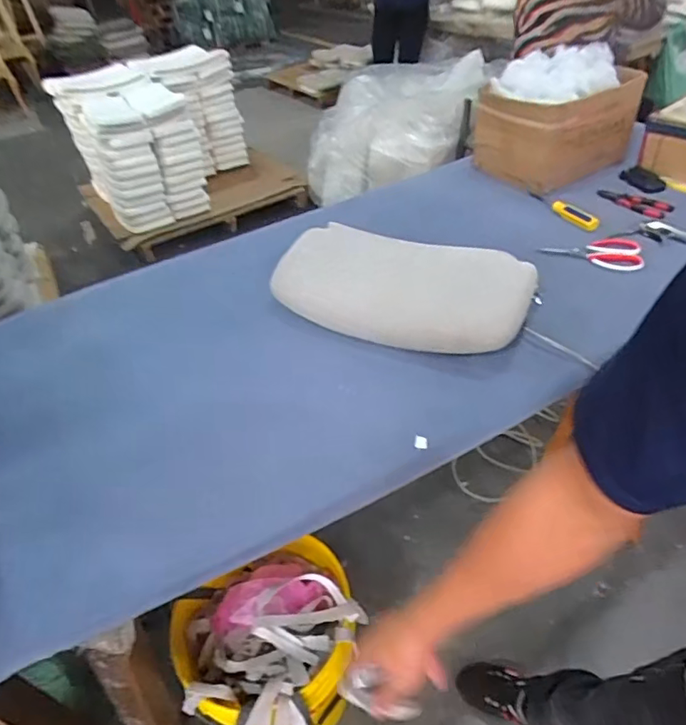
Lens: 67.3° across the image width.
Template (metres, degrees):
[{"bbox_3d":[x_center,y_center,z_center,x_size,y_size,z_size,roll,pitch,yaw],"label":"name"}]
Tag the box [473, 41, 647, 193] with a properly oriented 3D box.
[{"bbox_3d":[0.468,-0.553,1.163,0.314,0.244,0.212,-23,44,-18],"label":"box"}]

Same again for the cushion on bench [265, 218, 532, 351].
[{"bbox_3d":[0.094,-0.125,0.890,0.420,0.122,0.176,18,47,25],"label":"cushion on bench"}]

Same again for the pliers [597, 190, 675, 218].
[{"bbox_3d":[0.620,-0.342,1.102,0.061,0.017,0.152,-30,47,-25],"label":"pliers"}]

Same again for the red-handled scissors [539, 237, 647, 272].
[{"bbox_3d":[0.473,-0.209,0.980,0.170,0.024,0.093,4,39,13],"label":"red-handled scissors"}]

